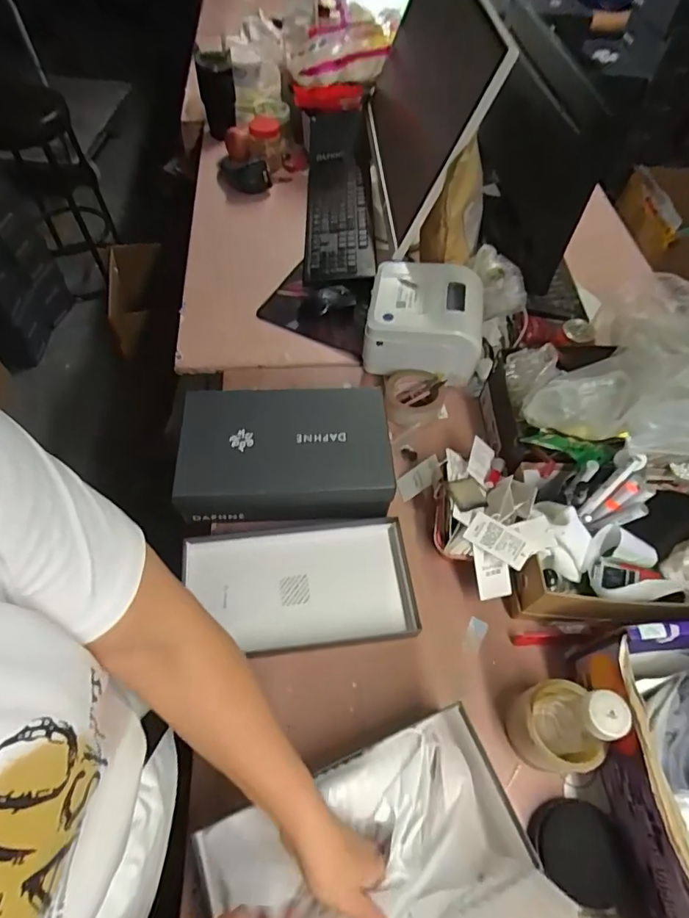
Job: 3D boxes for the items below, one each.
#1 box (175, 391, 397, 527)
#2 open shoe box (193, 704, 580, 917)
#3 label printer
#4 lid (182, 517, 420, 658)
[{"bbox_3d":[-0.085,-0.006,0.737,0.294,0.095,0.181,-2,58,-4],"label":"box"},{"bbox_3d":[0.028,0.370,0.454,0.280,0.144,0.167,-19,60,-14],"label":"open shoe box"},{"bbox_3d":[0.139,-0.242,0.880,0.195,0.126,0.173,9,58,3],"label":"label printer"},{"bbox_3d":[-0.060,0.171,0.675,0.298,0.041,0.165,-3,58,-4],"label":"lid"}]

